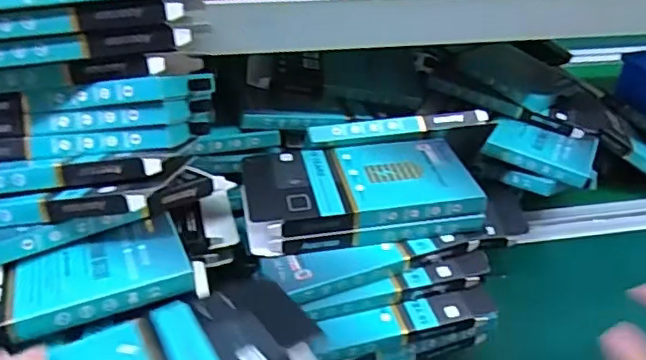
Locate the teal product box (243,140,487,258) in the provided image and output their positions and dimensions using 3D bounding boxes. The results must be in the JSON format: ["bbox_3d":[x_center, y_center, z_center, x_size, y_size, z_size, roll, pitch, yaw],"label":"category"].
[{"bbox_3d":[0.023,0.008,0.391,0.150,0.025,0.077,-6,37,-10],"label":"teal product box"}]

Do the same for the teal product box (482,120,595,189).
[{"bbox_3d":[0.186,-0.028,0.488,0.084,0.016,0.064,17,39,20],"label":"teal product box"}]

